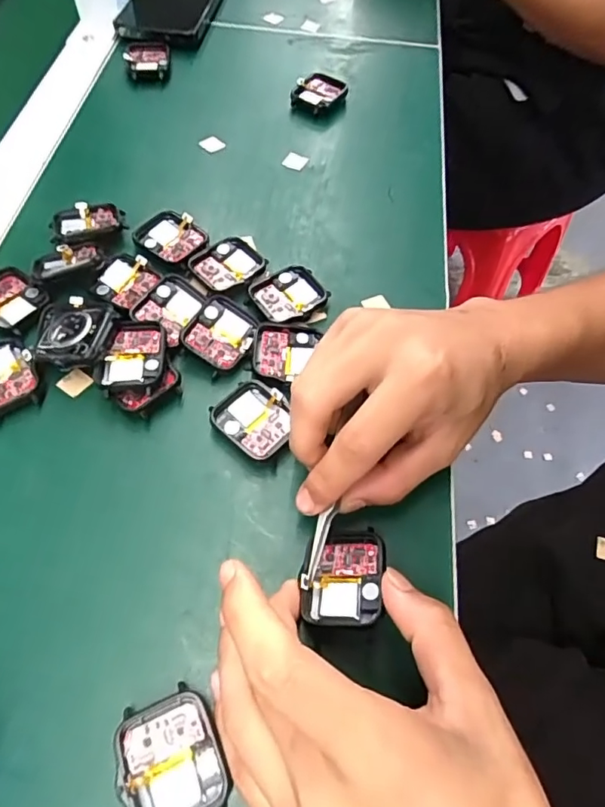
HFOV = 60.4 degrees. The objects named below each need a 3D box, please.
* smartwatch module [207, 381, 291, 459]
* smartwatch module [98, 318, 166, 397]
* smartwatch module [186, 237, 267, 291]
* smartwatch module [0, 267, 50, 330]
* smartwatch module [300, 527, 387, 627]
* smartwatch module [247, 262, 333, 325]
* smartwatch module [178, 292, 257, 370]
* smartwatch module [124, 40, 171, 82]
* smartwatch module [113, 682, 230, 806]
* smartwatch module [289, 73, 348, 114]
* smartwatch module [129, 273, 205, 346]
[{"bbox_3d":[-0.026,0.008,0.282,0.042,0.012,0.036,35,65,16],"label":"smartwatch module"},{"bbox_3d":[-0.092,-0.025,0.288,0.032,0.013,0.045,4,60,-1],"label":"smartwatch module"},{"bbox_3d":[-0.046,-0.089,0.337,0.041,0.012,0.043,39,66,18],"label":"smartwatch module"},{"bbox_3d":[-0.176,-0.063,0.311,0.040,0.006,0.037,35,65,15],"label":"smartwatch module"},{"bbox_3d":[0.018,0.077,0.235,0.034,0.014,0.043,8,60,2],"label":"smartwatch module"},{"bbox_3d":[-0.008,-0.068,0.327,0.043,0.012,0.042,-35,68,-20],"label":"smartwatch module"},{"bbox_3d":[-0.047,-0.043,0.303,0.036,0.008,0.042,18,61,7],"label":"smartwatch module"},{"bbox_3d":[-0.135,-0.301,0.455,0.036,0.008,0.047,-2,61,-4],"label":"smartwatch module"},{"bbox_3d":[-0.052,0.142,0.207,0.037,0.011,0.046,-22,64,-15],"label":"smartwatch module"},{"bbox_3d":[0.013,-0.263,0.443,0.036,0.014,0.047,30,63,13],"label":"smartwatch module"},{"bbox_3d":[-0.080,-0.060,0.310,0.029,0.007,0.042,24,62,11],"label":"smartwatch module"}]

